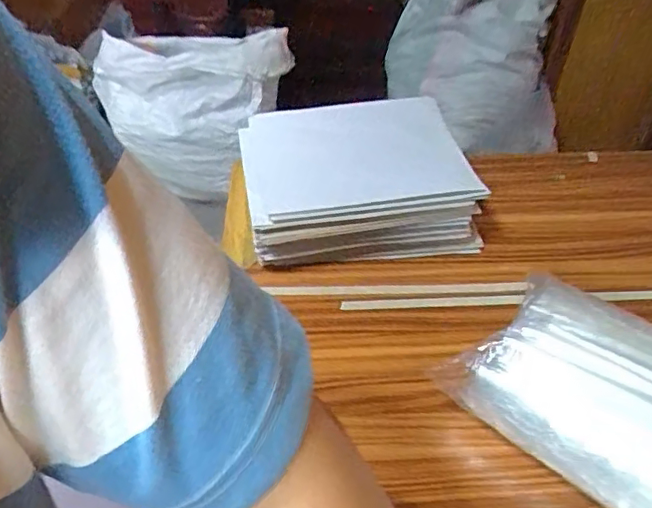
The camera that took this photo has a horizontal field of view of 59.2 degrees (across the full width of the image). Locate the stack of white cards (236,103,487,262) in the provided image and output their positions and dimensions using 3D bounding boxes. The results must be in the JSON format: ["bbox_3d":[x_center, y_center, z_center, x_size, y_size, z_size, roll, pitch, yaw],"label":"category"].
[{"bbox_3d":[0.031,-0.091,0.732,0.269,0.102,0.227,-8,43,-8],"label":"stack of white cards"}]

